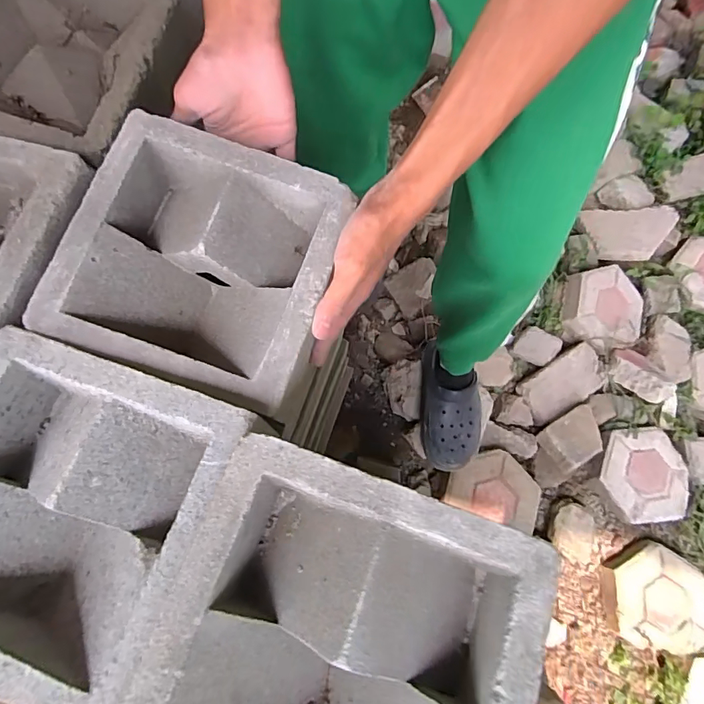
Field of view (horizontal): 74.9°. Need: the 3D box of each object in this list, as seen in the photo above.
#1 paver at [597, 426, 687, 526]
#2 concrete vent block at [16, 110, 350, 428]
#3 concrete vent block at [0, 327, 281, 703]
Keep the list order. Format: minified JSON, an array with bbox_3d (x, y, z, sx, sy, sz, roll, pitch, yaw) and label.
[{"bbox_3d":[0.639,0.266,1.006,0.190,0.039,0.189,-5,75,-4],"label":"paver"},{"bbox_3d":[-0.119,-0.067,0.382,0.198,0.083,0.189,18,74,3],"label":"concrete vent block"},{"bbox_3d":[-0.188,0.103,0.311,0.196,0.070,0.193,20,75,3],"label":"concrete vent block"}]

